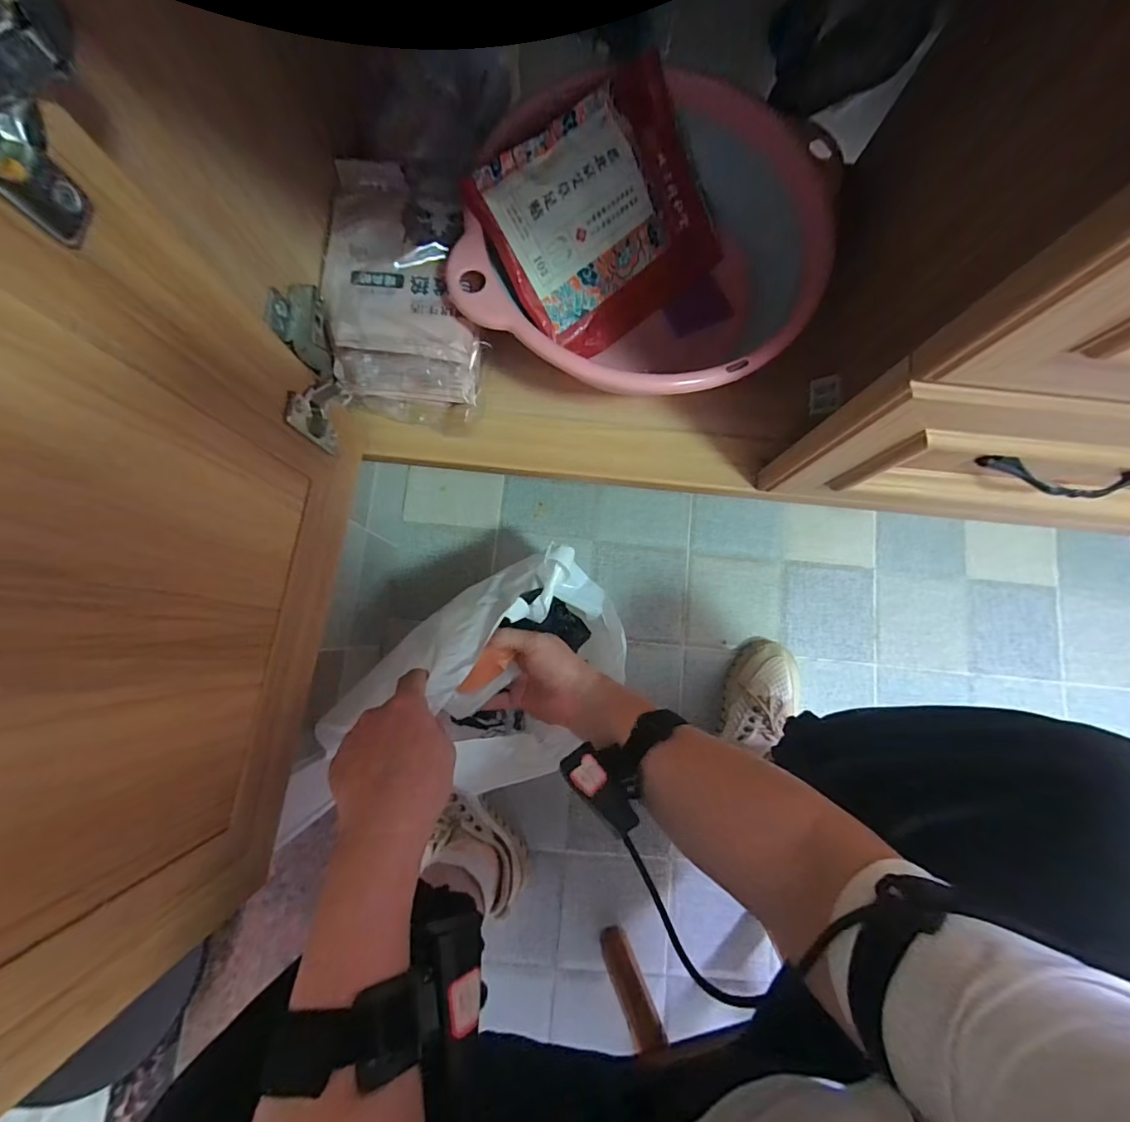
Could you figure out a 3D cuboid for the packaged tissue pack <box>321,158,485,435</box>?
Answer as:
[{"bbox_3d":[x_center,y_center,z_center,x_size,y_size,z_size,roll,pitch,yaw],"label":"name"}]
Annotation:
[{"bbox_3d":[-0.127,-0.213,0.392,0.112,0.071,0.188,-2,82,-2],"label":"packaged tissue pack"}]

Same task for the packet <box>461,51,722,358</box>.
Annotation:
[{"bbox_3d":[0.037,-0.275,0.391,0.191,0.013,0.152,-41,123,-9],"label":"packet"}]

